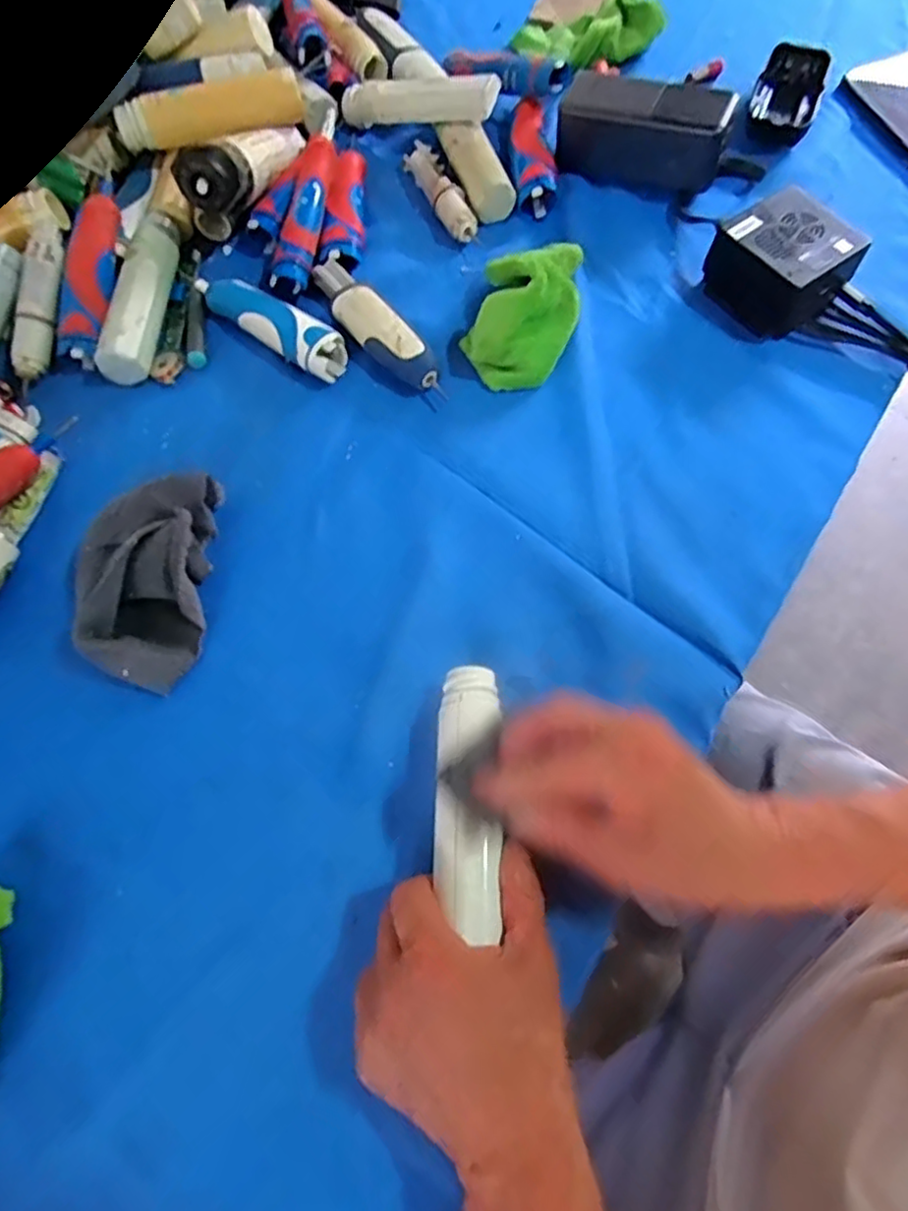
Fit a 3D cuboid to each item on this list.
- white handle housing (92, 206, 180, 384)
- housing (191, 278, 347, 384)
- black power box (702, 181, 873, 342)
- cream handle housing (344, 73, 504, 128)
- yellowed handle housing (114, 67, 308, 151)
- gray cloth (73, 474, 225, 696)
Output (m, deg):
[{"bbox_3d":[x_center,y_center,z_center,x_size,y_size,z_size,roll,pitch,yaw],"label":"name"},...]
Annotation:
[{"bbox_3d":[-0.231,-0.233,0.478,0.035,0.035,0.144,2,68,3],"label":"white handle housing"},{"bbox_3d":[-0.135,-0.208,0.465,0.134,0.024,0.032,34,73,15],"label":"housing"},{"bbox_3d":[0.232,-0.241,0.451,0.074,0.050,0.080,-32,70,-10],"label":"black power box"},{"bbox_3d":[-0.030,-0.412,0.520,0.139,0.028,0.021,15,69,22],"label":"cream handle housing"},{"bbox_3d":[-0.189,-0.389,0.495,0.143,0.027,0.026,-17,68,-4],"label":"yellowed handle housing"},{"bbox_3d":[-0.188,-0.017,0.384,0.073,0.036,0.130,0,68,3],"label":"gray cloth"}]

